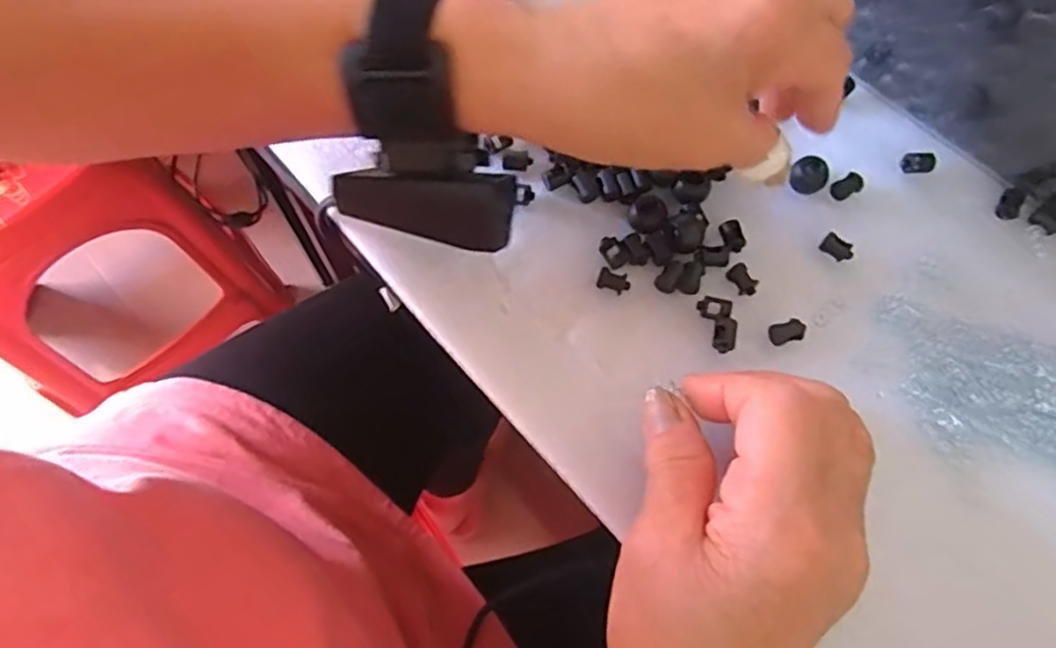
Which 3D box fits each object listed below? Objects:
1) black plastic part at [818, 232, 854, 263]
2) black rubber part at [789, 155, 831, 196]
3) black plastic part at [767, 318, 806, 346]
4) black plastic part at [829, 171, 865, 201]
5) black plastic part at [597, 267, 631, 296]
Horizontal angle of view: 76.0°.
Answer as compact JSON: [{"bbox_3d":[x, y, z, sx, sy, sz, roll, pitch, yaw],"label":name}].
[{"bbox_3d":[0.141,-0.034,0.308,0.014,0.006,0.008,40,74,14],"label":"black plastic part"},{"bbox_3d":[0.133,-0.070,0.319,0.016,0.009,0.015,0,68,-1],"label":"black rubber part"},{"bbox_3d":[0.112,0.003,0.291,0.016,0.006,0.009,-17,70,-7],"label":"black plastic part"},{"bbox_3d":[0.151,-0.065,0.320,0.015,0.006,0.009,-31,72,-11],"label":"black plastic part"},{"bbox_3d":[0.038,-0.018,0.300,0.014,0.007,0.007,22,71,8],"label":"black plastic part"}]

